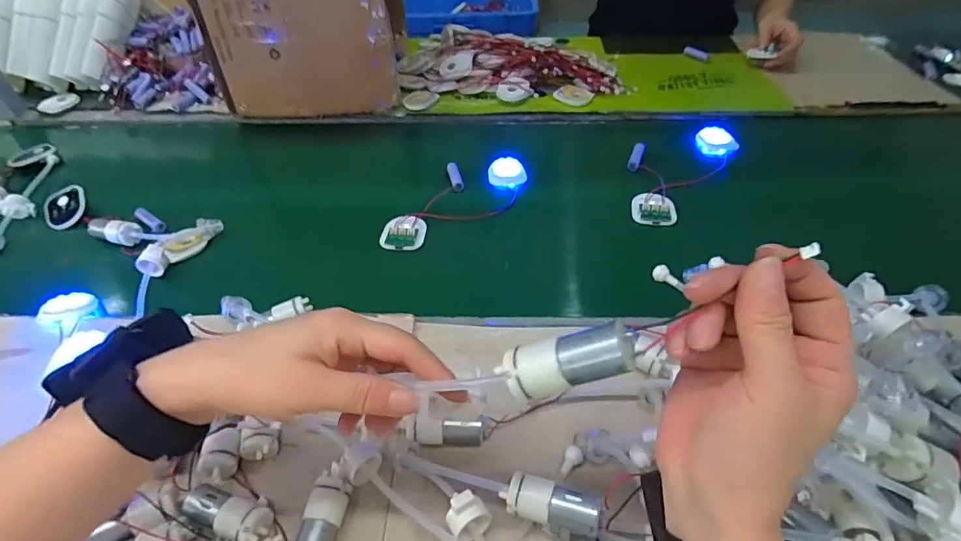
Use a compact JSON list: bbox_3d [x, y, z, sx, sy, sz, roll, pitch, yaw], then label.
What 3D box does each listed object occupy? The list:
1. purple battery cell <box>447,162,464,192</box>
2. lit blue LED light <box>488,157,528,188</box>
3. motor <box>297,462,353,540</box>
[{"bbox_3d":[-0.033,-0.122,0.671,0.015,0.014,0.050,-10,43,-7],"label":"purple battery cell"},{"bbox_3d":[0.035,-0.128,0.674,0.048,0.016,0.053,-3,44,0],"label":"lit blue LED light"},{"bbox_3d":[-0.107,0.170,0.347,0.023,0.025,0.066,4,44,7],"label":"motor"}]

